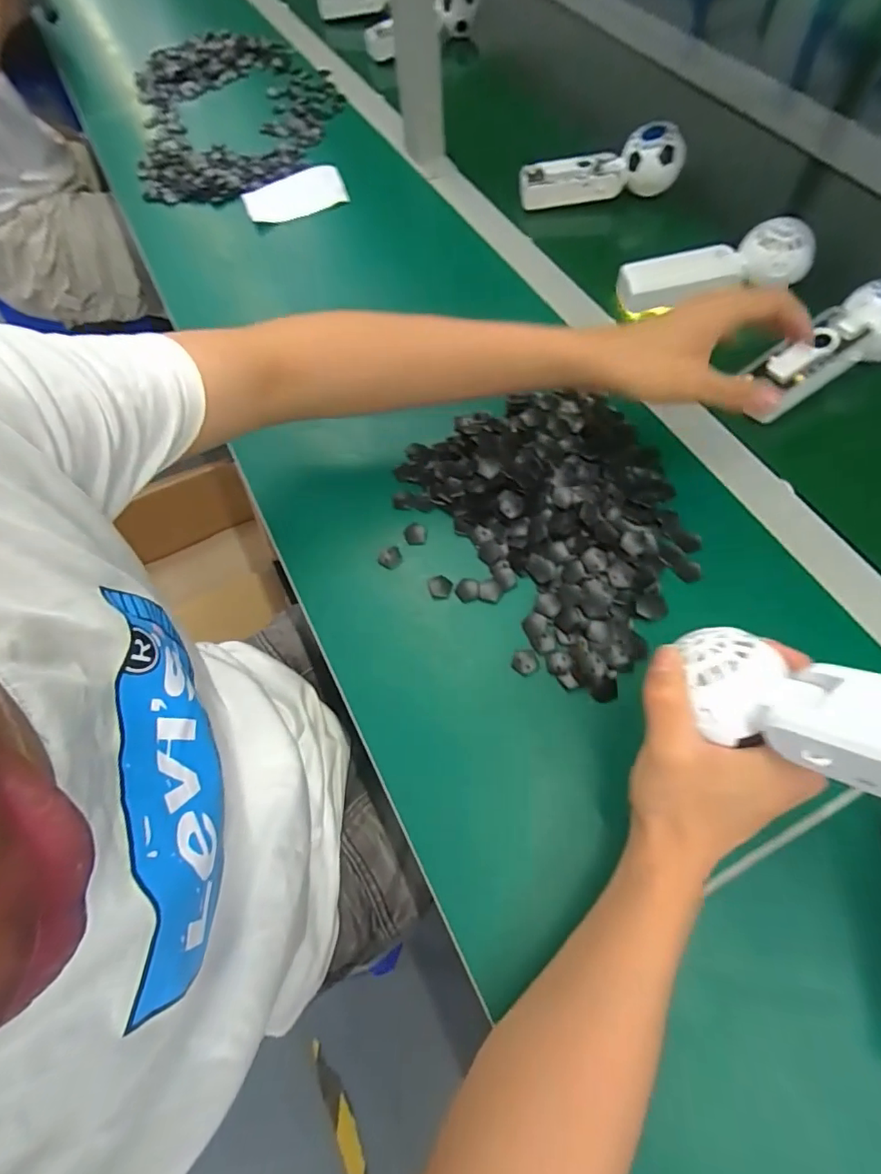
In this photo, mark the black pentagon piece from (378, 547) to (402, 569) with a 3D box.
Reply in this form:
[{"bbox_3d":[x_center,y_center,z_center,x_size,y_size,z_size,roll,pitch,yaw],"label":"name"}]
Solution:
[{"bbox_3d":[-0.040,-0.023,0.434,0.020,0.004,0.016,-37,69,-13],"label":"black pentagon piece"}]

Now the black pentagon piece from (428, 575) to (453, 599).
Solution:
[{"bbox_3d":[0.000,0.000,0.423,0.019,0.004,0.020,-27,65,-9],"label":"black pentagon piece"}]

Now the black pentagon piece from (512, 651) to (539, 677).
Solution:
[{"bbox_3d":[0.062,0.055,0.387,0.018,0.004,0.018,18,66,12],"label":"black pentagon piece"}]

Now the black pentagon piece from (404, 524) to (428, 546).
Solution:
[{"bbox_3d":[-0.021,-0.044,0.444,0.019,0.004,0.019,3,64,5],"label":"black pentagon piece"}]

